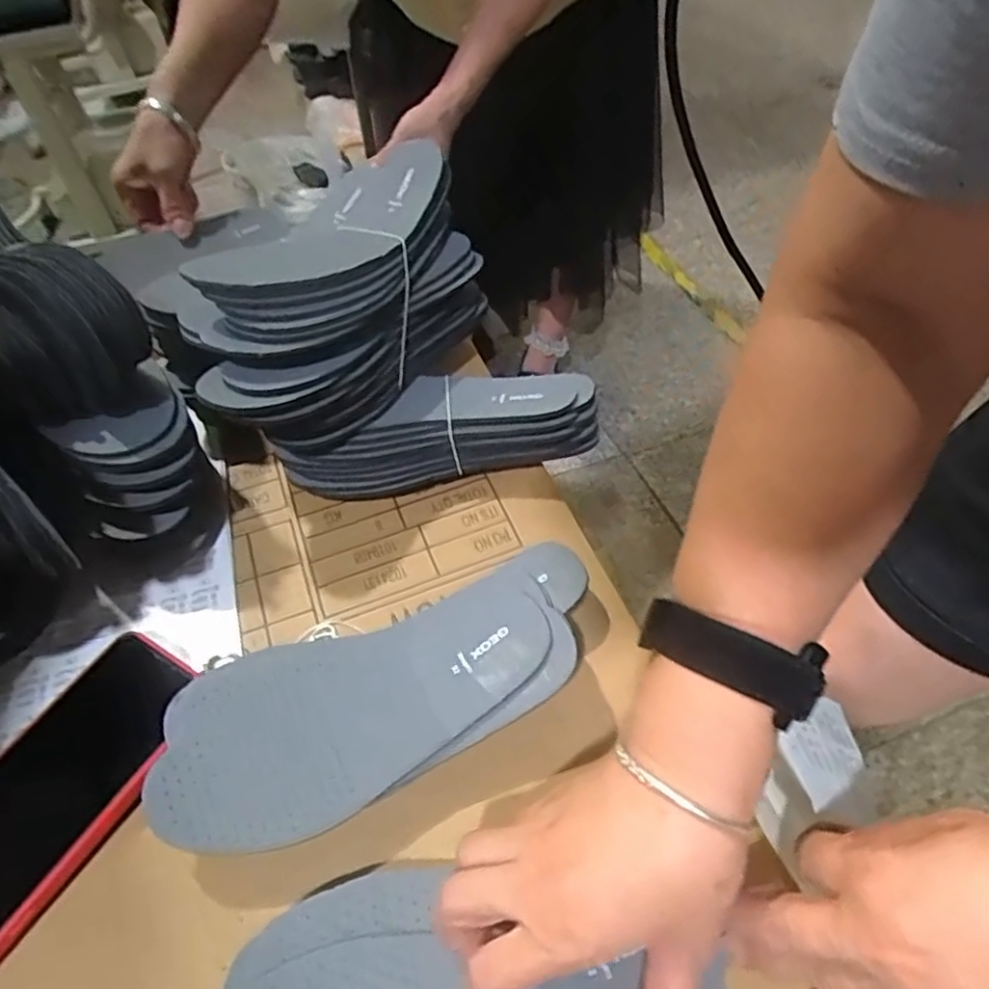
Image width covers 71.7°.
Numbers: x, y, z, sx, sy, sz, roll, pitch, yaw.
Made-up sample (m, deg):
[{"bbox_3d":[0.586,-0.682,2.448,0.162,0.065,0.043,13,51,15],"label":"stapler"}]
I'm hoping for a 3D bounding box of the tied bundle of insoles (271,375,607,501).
[{"bbox_3d":[-0.040,-0.050,0.493,0.216,0.066,0.085,-7,49,-4],"label":"tied bundle of insoles"}]

